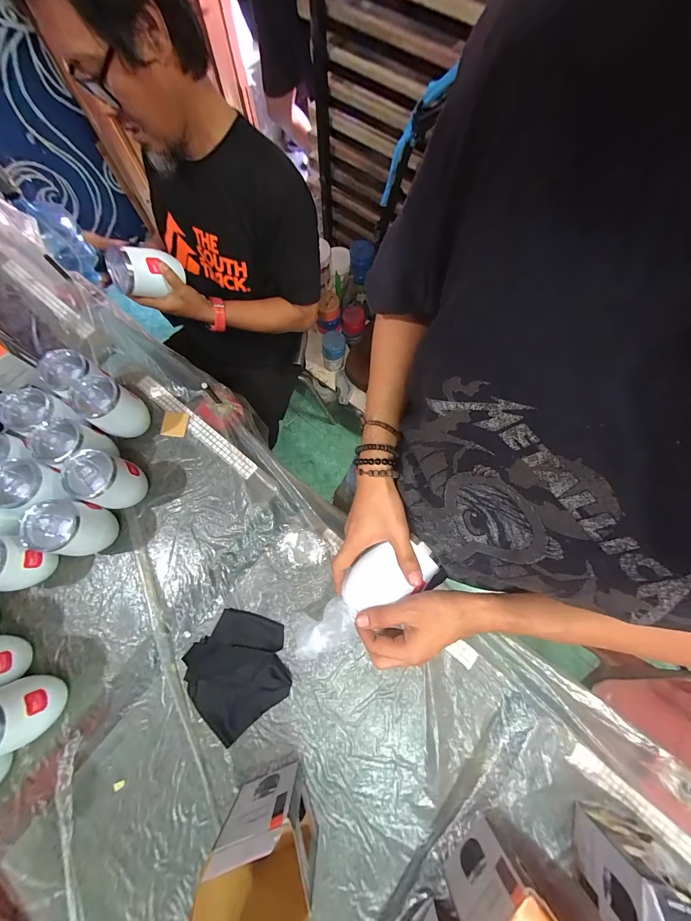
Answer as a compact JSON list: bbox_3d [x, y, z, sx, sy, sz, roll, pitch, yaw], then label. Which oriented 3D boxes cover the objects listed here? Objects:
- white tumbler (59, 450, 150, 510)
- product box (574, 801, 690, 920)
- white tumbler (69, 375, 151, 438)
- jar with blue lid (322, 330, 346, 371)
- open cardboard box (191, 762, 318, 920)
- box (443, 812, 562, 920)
[{"bbox_3d":[-0.402,0.037,0.556,0.077,0.123,0.084,0,73,0],"label":"white tumbler"},{"bbox_3d":[0.361,0.525,0.395,0.103,0.126,0.091,11,72,4],"label":"product box"},{"bbox_3d":[-0.421,-0.094,0.594,0.075,0.115,0.080,0,72,0],"label":"white tumbler"},{"bbox_3d":[-0.048,-0.440,1.322,0.087,0.169,0.084,0,73,0],"label":"jar with blue lid"},{"bbox_3d":[-0.092,0.469,0.374,0.089,0.200,0.092,-19,73,-6],"label":"open cardboard box"},{"bbox_3d":[0.198,0.548,0.389,0.095,0.122,0.104,-36,75,-10],"label":"box"}]

